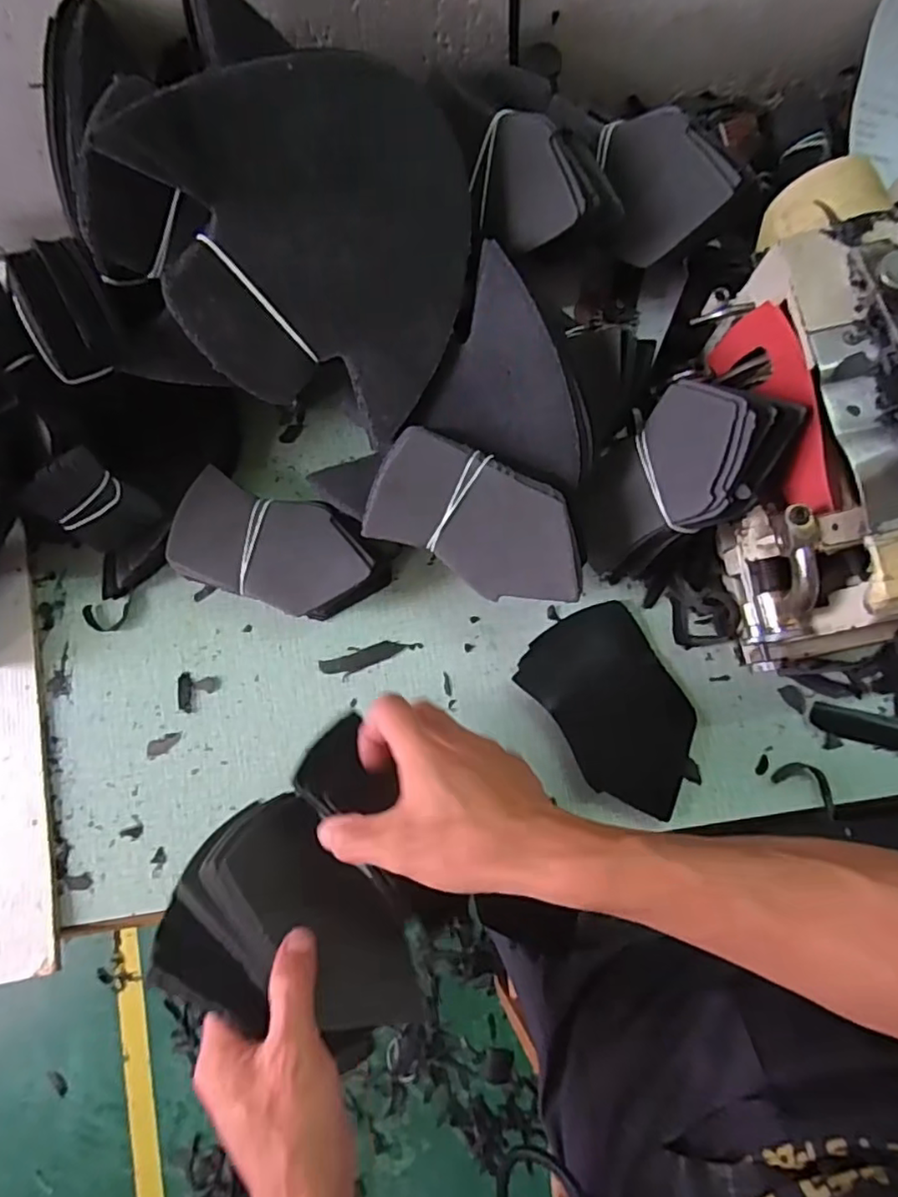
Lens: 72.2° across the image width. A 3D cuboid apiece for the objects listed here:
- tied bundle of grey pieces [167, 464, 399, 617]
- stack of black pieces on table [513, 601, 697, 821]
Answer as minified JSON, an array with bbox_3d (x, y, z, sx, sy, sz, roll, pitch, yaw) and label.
[{"bbox_3d":[-0.122,-0.034,0.458,0.154,0.043,0.080,20,85,4],"label":"tied bundle of grey pieces"},{"bbox_3d":[0.122,0.079,0.443,0.093,0.019,0.144,-34,84,-2],"label":"stack of black pieces on table"}]

